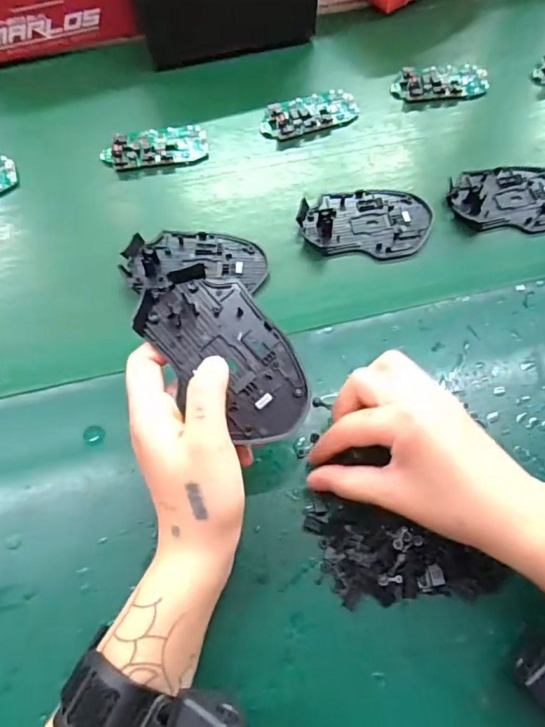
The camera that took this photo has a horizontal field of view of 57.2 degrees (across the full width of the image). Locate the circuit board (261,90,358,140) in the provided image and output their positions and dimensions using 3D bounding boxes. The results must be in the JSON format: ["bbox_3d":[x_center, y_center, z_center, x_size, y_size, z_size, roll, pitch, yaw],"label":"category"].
[{"bbox_3d":[0.036,-0.247,0.492,0.098,0.012,0.047,-21,67,-10],"label":"circuit board"}]

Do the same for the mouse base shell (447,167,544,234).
[{"bbox_3d":[0.214,-0.149,0.445,0.109,0.011,0.071,3,65,1],"label":"mouse base shell"}]

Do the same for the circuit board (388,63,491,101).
[{"bbox_3d":[0.173,-0.287,0.511,0.096,0.013,0.045,-9,65,-4],"label":"circuit board"}]

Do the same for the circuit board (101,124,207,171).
[{"bbox_3d":[-0.111,-0.206,0.469,0.097,0.013,0.047,-12,65,-6],"label":"circuit board"}]

